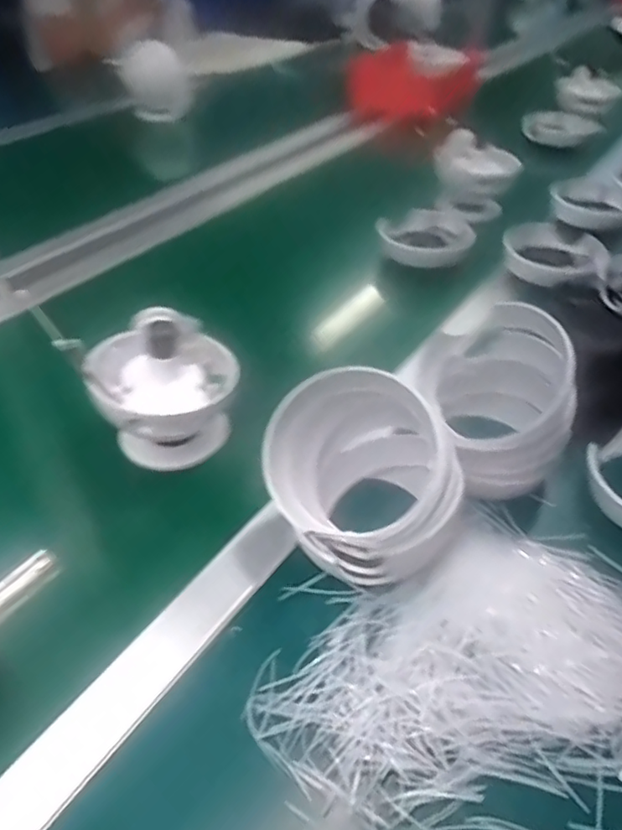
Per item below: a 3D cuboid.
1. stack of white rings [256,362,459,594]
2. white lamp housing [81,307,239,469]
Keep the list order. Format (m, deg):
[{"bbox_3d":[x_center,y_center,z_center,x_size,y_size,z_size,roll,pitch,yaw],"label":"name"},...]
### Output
[{"bbox_3d":[0.037,0.039,0.436,0.136,0.118,0.111,6,42,4],"label":"stack of white rings"},{"bbox_3d":[-0.124,-0.024,0.532,0.115,0.116,0.101,-15,45,-18],"label":"white lamp housing"}]

